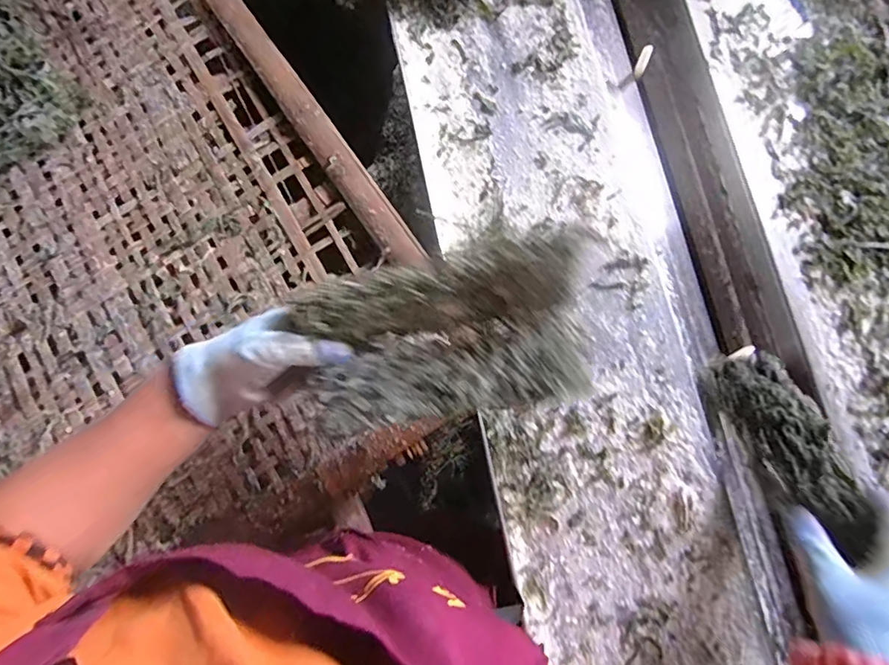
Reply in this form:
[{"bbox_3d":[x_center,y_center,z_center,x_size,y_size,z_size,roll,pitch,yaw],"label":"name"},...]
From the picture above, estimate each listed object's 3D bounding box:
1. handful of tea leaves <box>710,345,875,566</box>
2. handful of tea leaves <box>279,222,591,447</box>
[{"bbox_3d":[0.313,0.098,0.477,0.060,0.040,0.186,-11,48,-3],"label":"handful of tea leaves"},{"bbox_3d":[0.002,0.000,0.389,0.212,0.061,0.122,-9,79,-3],"label":"handful of tea leaves"}]

